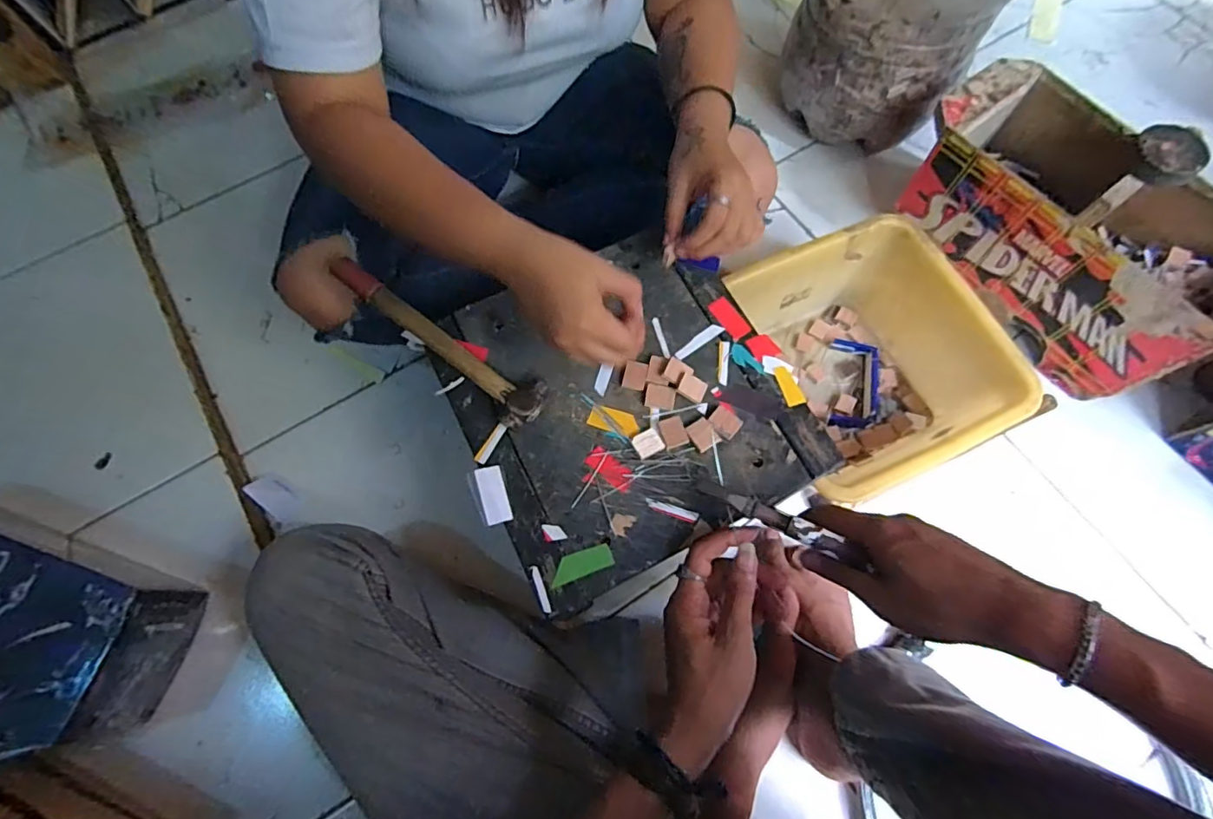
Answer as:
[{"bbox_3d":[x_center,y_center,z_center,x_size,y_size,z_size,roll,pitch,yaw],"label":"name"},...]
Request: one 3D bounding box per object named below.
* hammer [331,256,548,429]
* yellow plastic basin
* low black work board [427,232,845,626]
[{"bbox_3d":[-0.153,-0.068,0.474,0.243,0.021,0.043,36,75,13],"label":"hammer"},{"bbox_3d":[0.294,-0.055,0.632,0.251,0.117,0.278,-20,71,-6],"label":"yellow plastic basin"},{"bbox_3d":[0.015,-0.010,0.461,0.266,0.015,0.266,-26,72,-8],"label":"low black work board"}]

